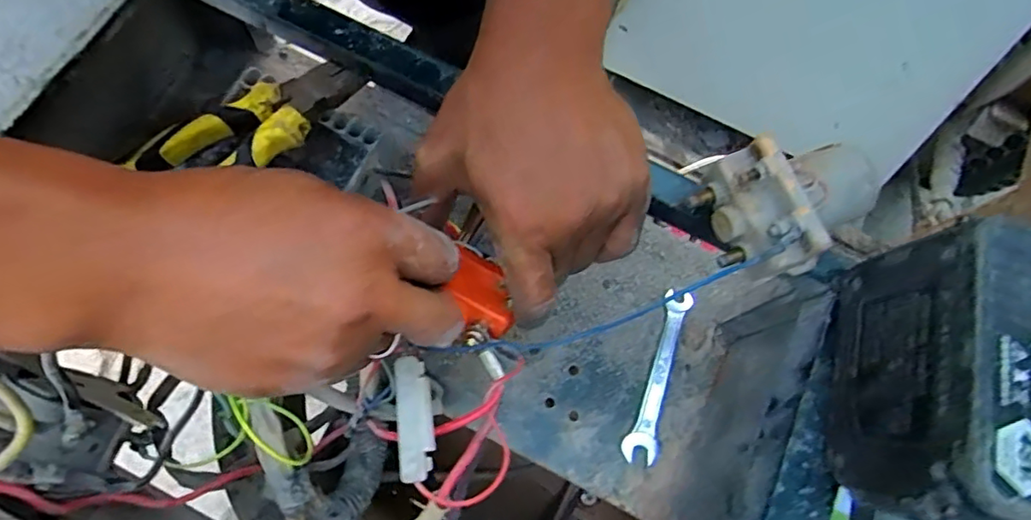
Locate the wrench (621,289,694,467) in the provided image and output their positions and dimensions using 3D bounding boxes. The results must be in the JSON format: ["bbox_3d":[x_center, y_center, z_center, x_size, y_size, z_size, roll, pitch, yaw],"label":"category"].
[{"bbox_3d":[0.098,0.077,0.387,0.021,0.009,0.116,19,74,4],"label":"wrench"}]

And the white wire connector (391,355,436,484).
[{"bbox_3d":[-0.046,0.071,0.261,0.017,0.006,0.054,-7,74,-4],"label":"white wire connector"}]

